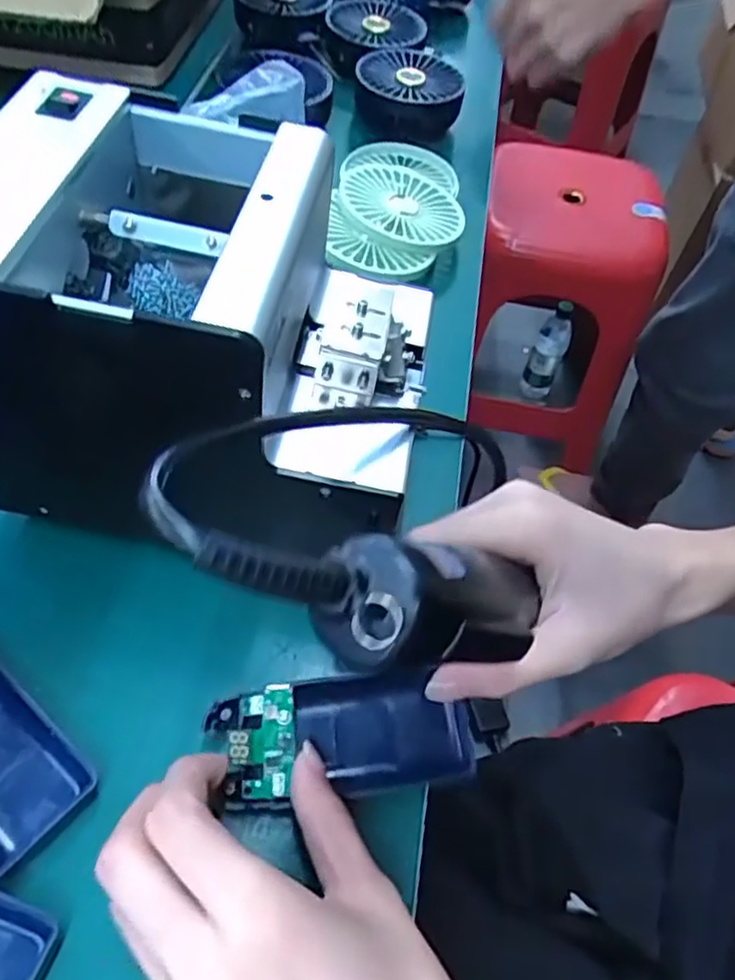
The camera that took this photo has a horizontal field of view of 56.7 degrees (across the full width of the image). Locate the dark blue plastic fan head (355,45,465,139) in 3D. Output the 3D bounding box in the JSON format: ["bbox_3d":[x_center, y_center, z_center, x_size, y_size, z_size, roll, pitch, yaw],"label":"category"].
[{"bbox_3d":[0.033,-0.315,0.538,0.082,0.028,0.089,9,56,-1],"label":"dark blue plastic fan head"}]

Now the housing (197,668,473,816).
[{"bbox_3d":[-0.009,0.098,0.269,0.101,0.017,0.045,3,55,-15],"label":"housing"}]

